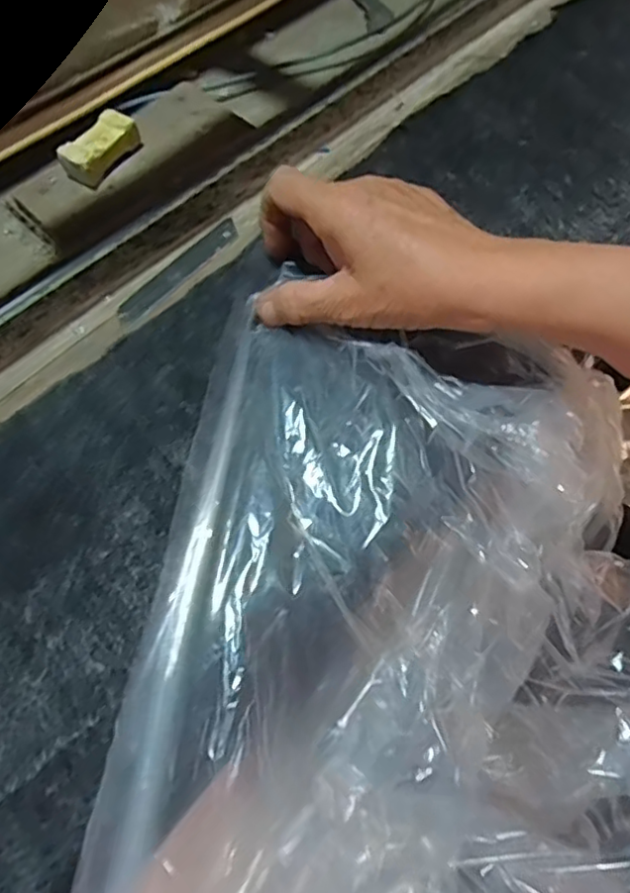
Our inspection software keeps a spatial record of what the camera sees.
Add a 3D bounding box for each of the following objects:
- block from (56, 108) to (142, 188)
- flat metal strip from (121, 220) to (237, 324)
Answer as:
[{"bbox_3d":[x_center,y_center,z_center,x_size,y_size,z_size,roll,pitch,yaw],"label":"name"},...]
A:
[{"bbox_3d":[-0.132,-0.183,0.381,0.023,0.016,0.049,30,68,16],"label":"block"},{"bbox_3d":[-0.082,-0.107,0.376,0.020,0.004,0.094,34,69,27],"label":"flat metal strip"}]

